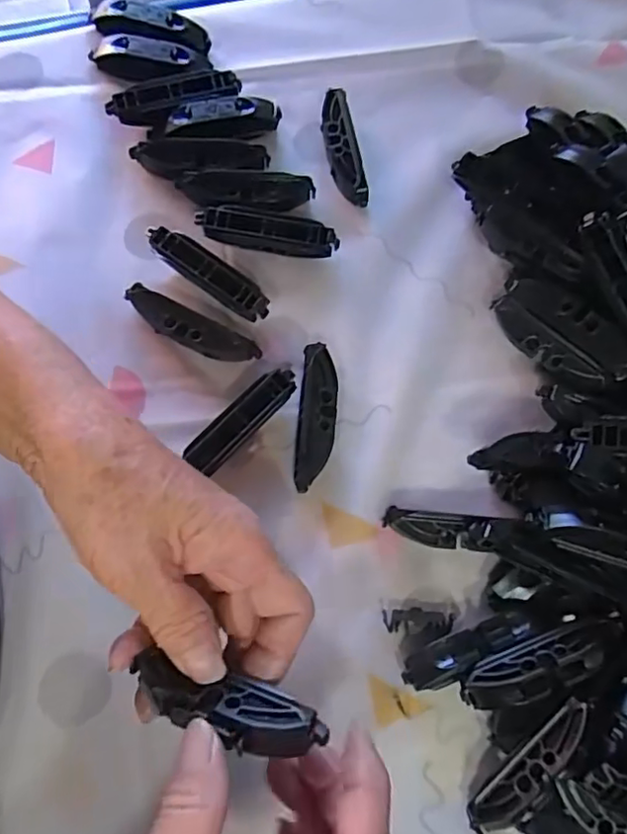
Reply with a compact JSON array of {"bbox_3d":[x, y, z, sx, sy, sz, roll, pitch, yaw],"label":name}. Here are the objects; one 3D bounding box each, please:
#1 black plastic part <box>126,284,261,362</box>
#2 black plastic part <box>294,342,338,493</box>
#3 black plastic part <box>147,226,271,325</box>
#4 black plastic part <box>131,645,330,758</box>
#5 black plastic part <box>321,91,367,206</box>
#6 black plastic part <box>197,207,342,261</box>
[{"bbox_3d":[-0.070,-0.049,0.330,0.081,0.018,0.018,27,76,6],"label":"black plastic part"},{"bbox_3d":[0.002,0.000,0.320,0.020,0.014,0.079,5,75,0],"label":"black plastic part"},{"bbox_3d":[-0.060,-0.080,0.337,0.078,0.020,0.018,36,77,8],"label":"black plastic part"},{"bbox_3d":[-0.034,0.111,0.222,0.077,0.012,0.022,11,74,12],"label":"black plastic part"},{"bbox_3d":[0.018,-0.166,0.361,0.018,0.015,0.074,-10,75,-4],"label":"black plastic part"},{"bbox_3d":[-0.027,-0.109,0.345,0.080,0.018,0.018,10,75,1],"label":"black plastic part"}]

